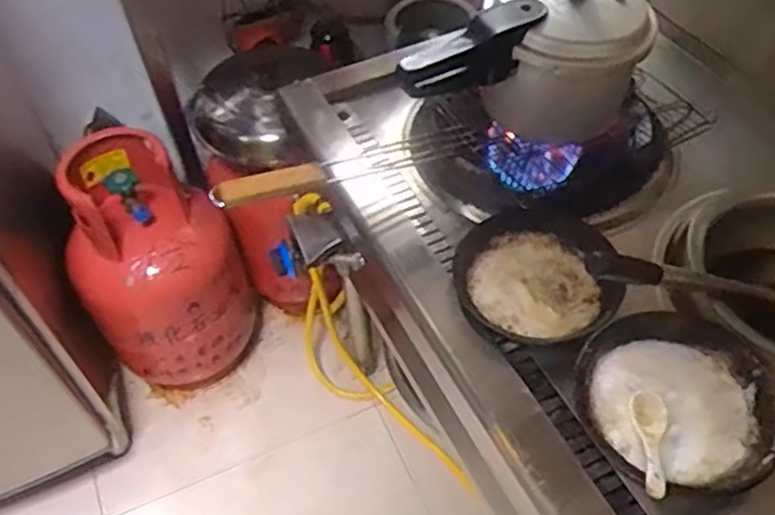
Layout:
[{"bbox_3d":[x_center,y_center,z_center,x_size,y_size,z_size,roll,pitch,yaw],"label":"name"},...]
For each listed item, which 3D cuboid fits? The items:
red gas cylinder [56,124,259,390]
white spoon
[{"bbox_3d":[-0.445,0.053,1.486,0.293,0.606,0.284,-10,52,-5],"label":"red gas cylinder"},{"bbox_3d":[0.248,0.173,0.665,0.037,0.018,0.126,11,30,11],"label":"white spoon"}]

